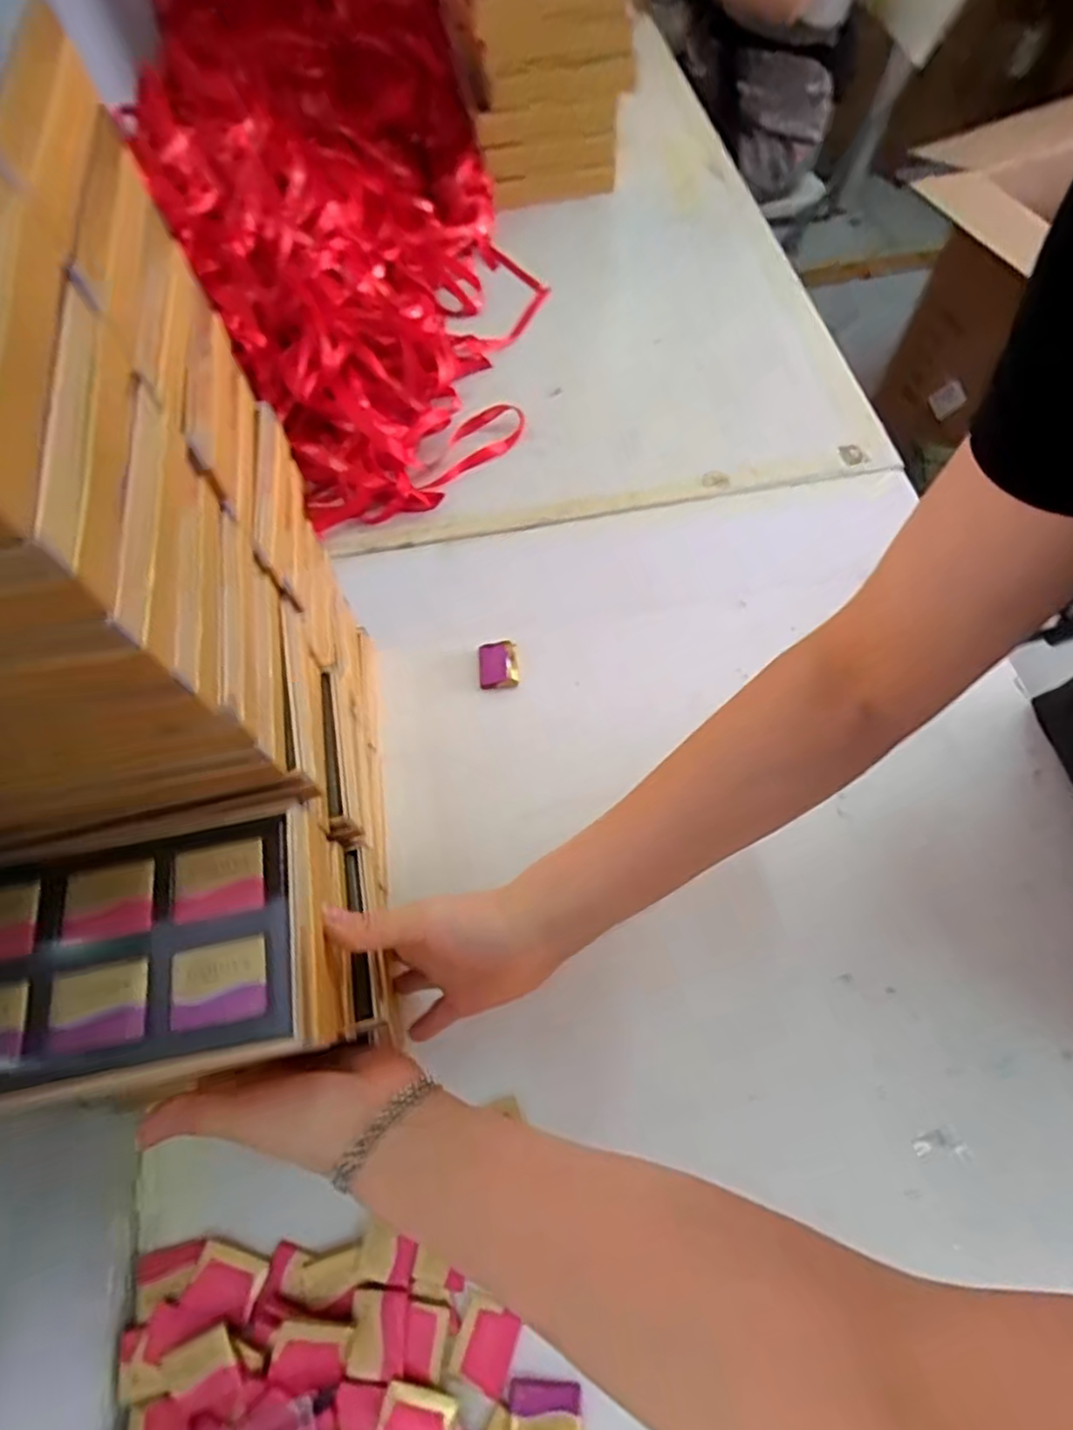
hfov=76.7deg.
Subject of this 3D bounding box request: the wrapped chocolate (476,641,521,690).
[{"bbox_3d":[-0.032,-0.043,0.567,0.034,0.010,0.043,-7,64,-1],"label":"wrapped chocolate"}]

